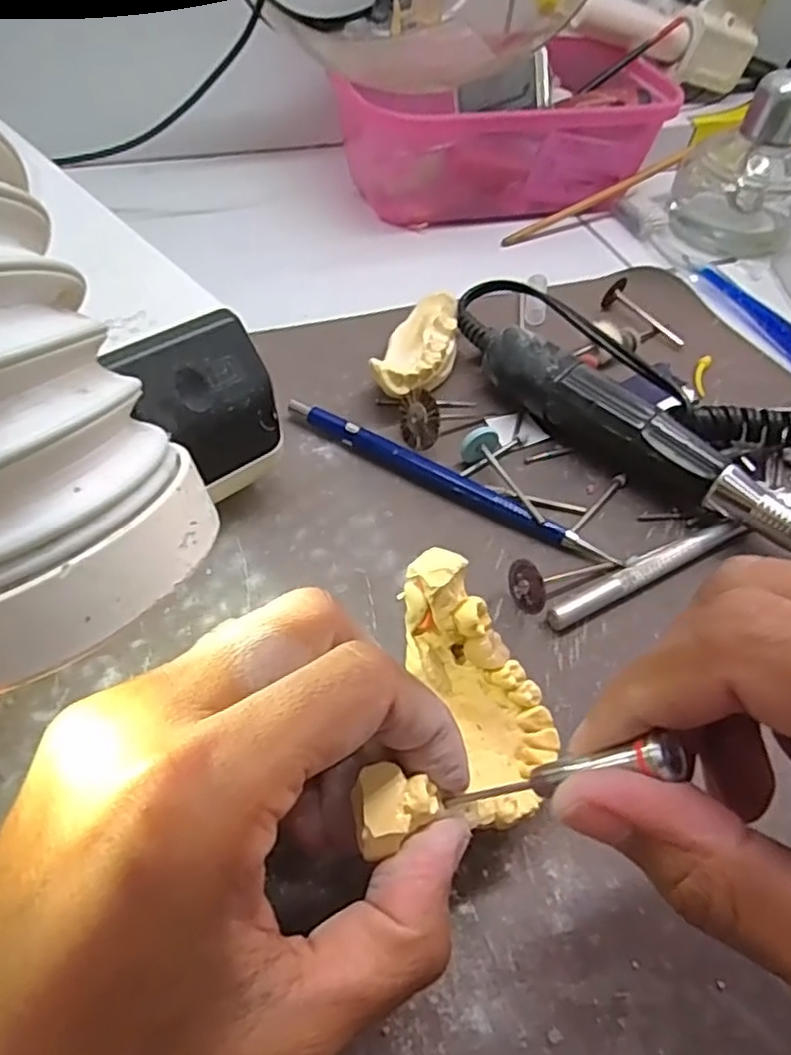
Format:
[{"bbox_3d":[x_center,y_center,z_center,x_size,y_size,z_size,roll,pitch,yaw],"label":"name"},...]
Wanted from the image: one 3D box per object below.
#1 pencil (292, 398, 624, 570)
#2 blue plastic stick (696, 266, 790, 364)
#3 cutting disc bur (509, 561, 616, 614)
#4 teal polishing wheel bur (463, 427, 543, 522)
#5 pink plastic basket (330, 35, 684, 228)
[{"bbox_3d":[0.018,-0.018,0.260,0.140,0.009,0.009,26,54,13],"label":"pencil"},{"bbox_3d":[0.194,-0.101,0.346,0.007,0.011,0.108,-16,56,-18],"label":"blue plastic stick"},{"bbox_3d":[0.059,0.019,0.237,0.042,0.016,0.017,-7,51,-36],"label":"cutting disc bur"},{"bbox_3d":[0.044,-0.020,0.259,0.014,0.014,0.044,-29,60,-25],"label":"teal polishing wheel bur"},{"bbox_3d":[0.065,-0.237,0.405,0.197,0.063,0.101,-15,55,-17],"label":"pink plastic basket"}]

